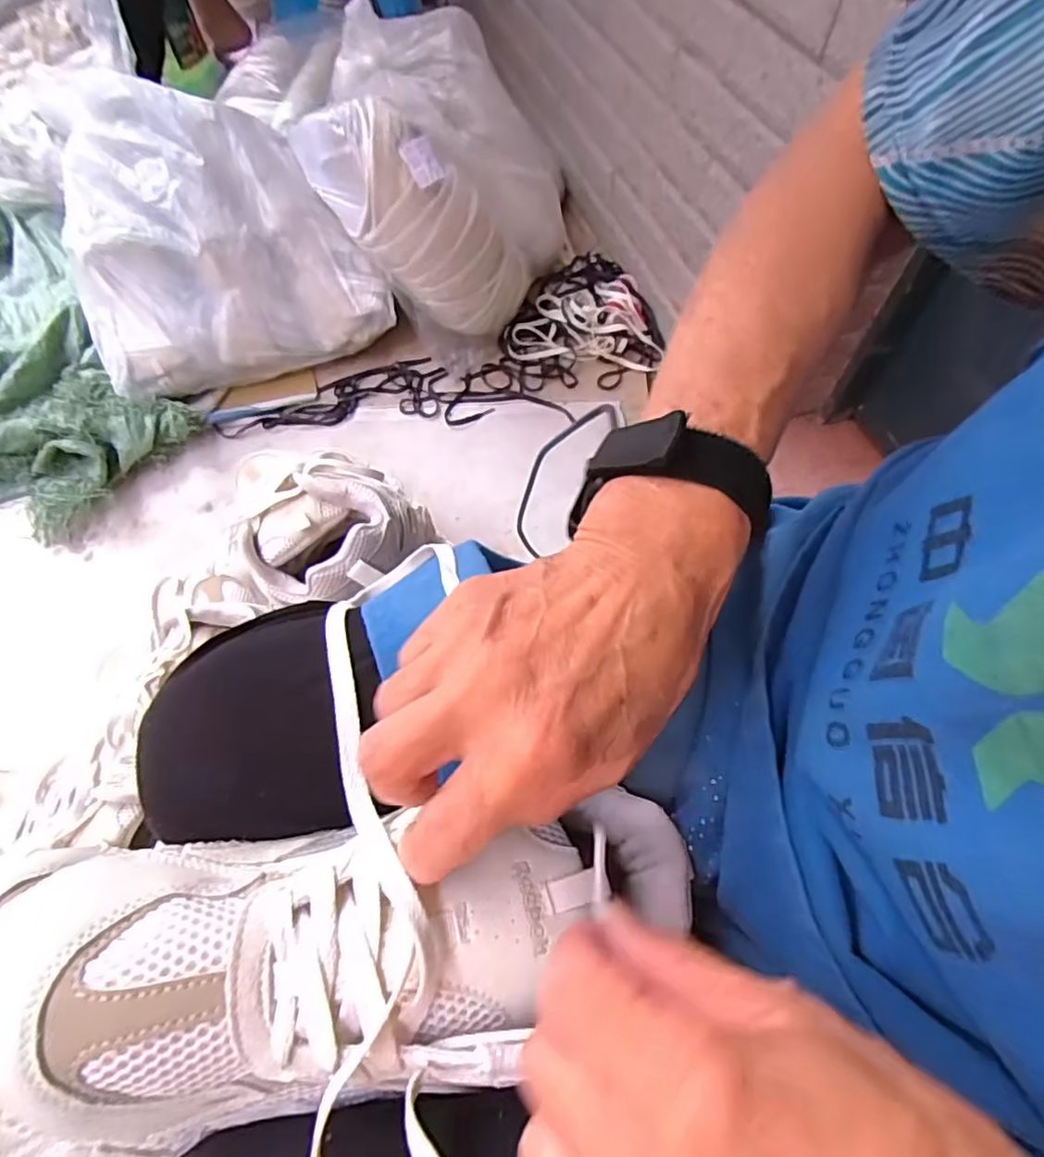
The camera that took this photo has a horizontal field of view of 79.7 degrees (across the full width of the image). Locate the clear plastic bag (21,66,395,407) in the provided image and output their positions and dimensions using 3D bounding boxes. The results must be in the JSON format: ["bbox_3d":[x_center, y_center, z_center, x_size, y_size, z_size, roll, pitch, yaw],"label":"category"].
[{"bbox_3d":[-0.439,-0.490,0.902,0.394,0.261,0.348,-19,62,-12],"label":"clear plastic bag"}]

